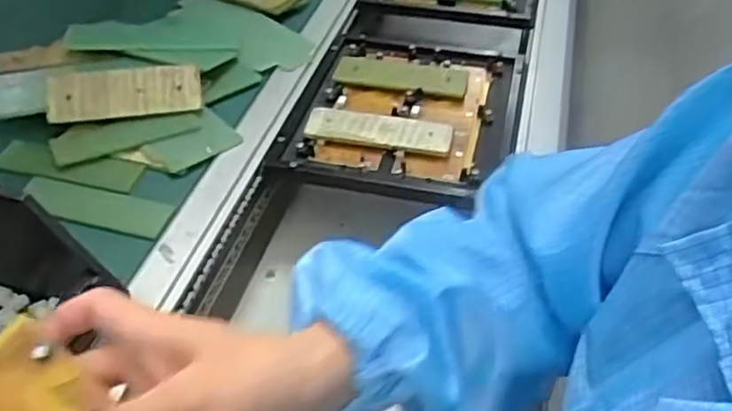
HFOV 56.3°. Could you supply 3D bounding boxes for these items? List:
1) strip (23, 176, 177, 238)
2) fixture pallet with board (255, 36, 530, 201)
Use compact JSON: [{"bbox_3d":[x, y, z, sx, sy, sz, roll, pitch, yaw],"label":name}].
[{"bbox_3d":[-0.244,0.000,0.620,0.132,0.008,0.043,12,49,3],"label":"strip"},{"bbox_3d":[0.044,-0.107,0.737,0.229,0.022,0.254,11,44,11],"label":"fixture pallet with board"}]

